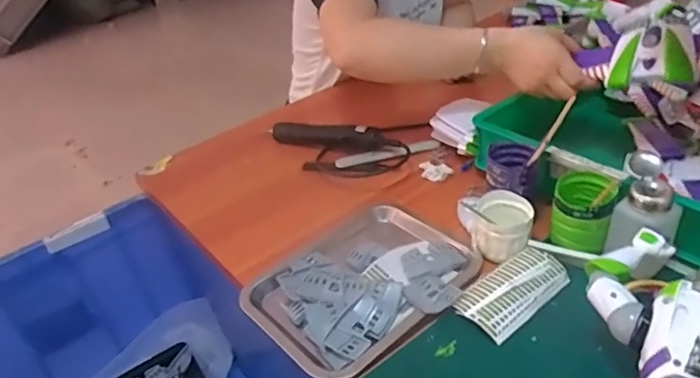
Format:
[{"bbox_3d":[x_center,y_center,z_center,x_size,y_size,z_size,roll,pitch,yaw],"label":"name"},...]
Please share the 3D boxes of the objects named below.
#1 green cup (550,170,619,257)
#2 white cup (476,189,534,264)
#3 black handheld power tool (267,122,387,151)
[{"bbox_3d":[0.264,0.026,0.610,0.062,0.075,0.067,9,38,24],"label":"green cup"},{"bbox_3d":[0.185,0.048,0.647,0.060,0.066,0.062,5,36,19],"label":"white cup"},{"bbox_3d":[-0.038,-0.090,0.906,0.214,0.045,0.036,9,38,24],"label":"black handheld power tool"}]

